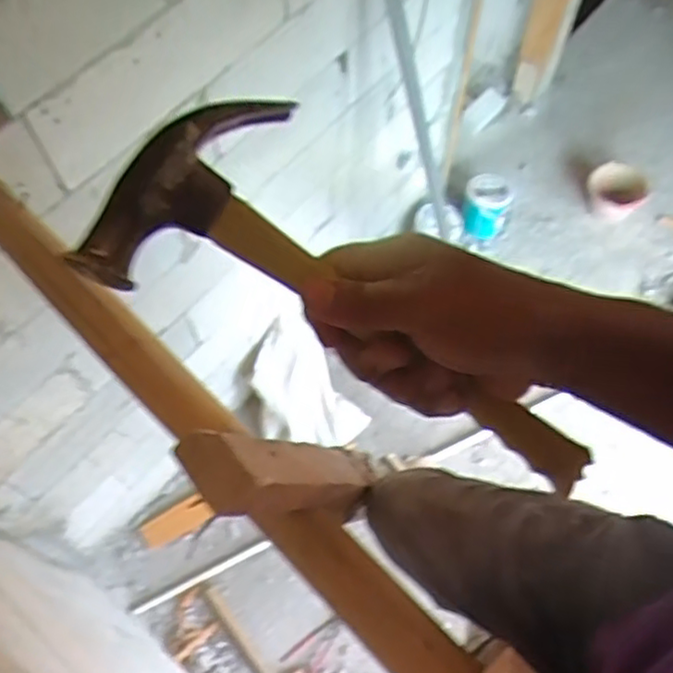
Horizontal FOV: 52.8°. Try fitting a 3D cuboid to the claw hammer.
[{"bbox_3d":[0.027,-0.004,0.321,0.274,0.043,0.095,33,64,-17],"label":"claw hammer"}]

